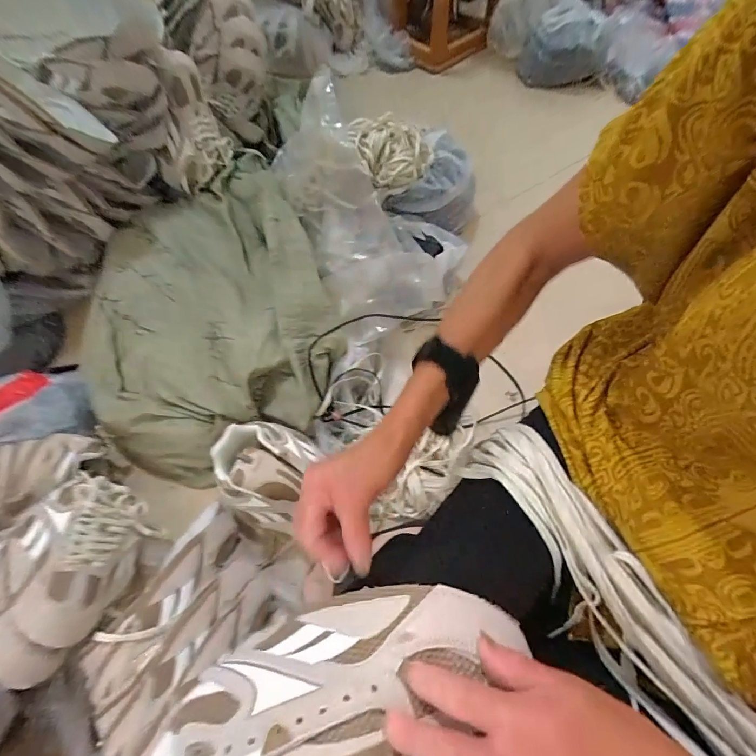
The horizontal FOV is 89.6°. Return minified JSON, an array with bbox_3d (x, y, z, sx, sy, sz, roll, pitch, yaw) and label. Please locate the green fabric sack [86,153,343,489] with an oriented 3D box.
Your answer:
[{"bbox_3d":[-0.344,-0.139,0.767,0.472,0.161,0.625,-17,63,-6],"label":"green fabric sack"}]

